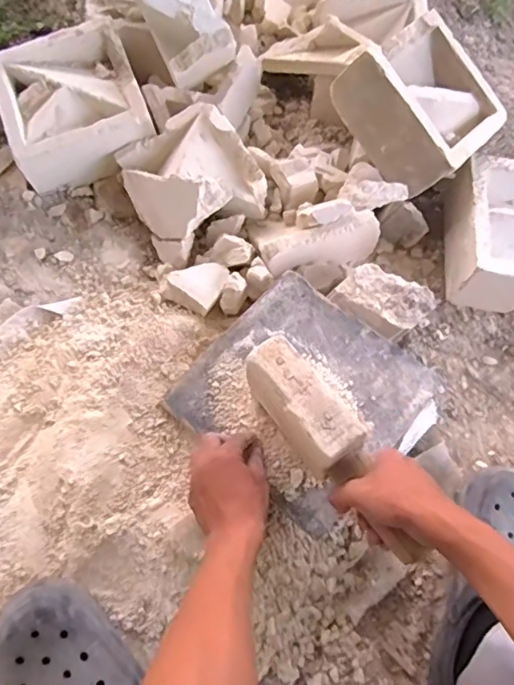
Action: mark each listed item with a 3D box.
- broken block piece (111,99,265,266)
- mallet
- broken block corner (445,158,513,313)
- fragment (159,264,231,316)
[{"bbox_3d":[-0.097,-0.232,0.788,0.165,0.097,0.183,-29,72,-14],"label":"broken block piece"},{"bbox_3d":[0.070,0.101,0.538,0.061,0.055,0.241,-32,74,-17],"label":"mallet"},{"bbox_3d":[0.344,-0.161,0.798,0.101,0.097,0.196,6,67,-1],"label":"broken block corner"},{"bbox_3d":[-0.083,-0.082,0.738,0.078,0.024,0.069,22,68,5],"label":"fragment"}]

